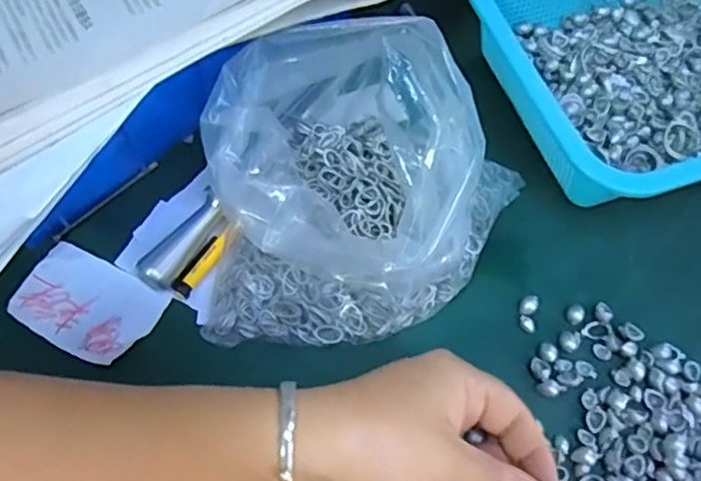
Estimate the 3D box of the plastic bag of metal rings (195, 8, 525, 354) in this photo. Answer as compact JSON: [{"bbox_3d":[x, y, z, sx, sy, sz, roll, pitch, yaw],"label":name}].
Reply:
[{"bbox_3d":[0.011,-0.034,0.345,0.179,0.097,0.149,-2,64,-3],"label":"plastic bag of metal rings"}]

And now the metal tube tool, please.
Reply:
[{"bbox_3d":[-0.095,0.001,0.365,0.019,0.016,0.062,32,67,13],"label":"metal tube tool"}]

